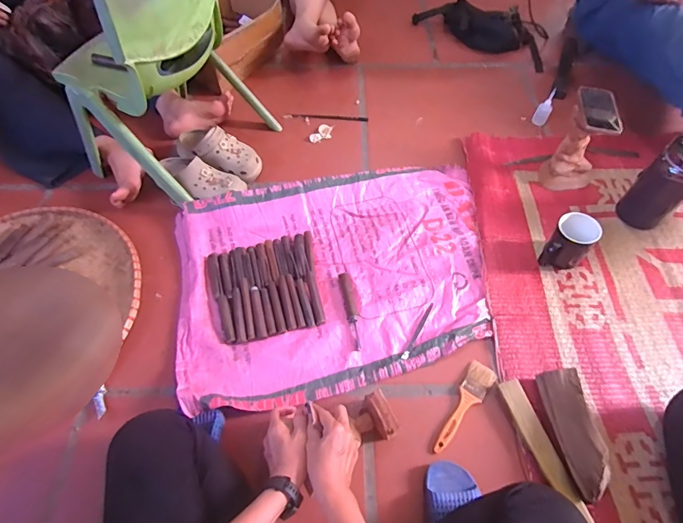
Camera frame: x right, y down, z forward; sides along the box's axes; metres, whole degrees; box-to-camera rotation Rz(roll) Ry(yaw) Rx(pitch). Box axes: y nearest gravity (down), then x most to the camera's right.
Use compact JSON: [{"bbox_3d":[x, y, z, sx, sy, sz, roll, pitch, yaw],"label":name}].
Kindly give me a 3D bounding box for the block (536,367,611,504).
[{"bbox_3d":[0.384,0.275,0.660,0.058,0.053,0.201,-2,58,0],"label":"block"}]

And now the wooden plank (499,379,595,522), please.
[{"bbox_3d":[0.339,0.334,0.656,0.034,0.030,0.279,-16,59,-10],"label":"wooden plank"}]

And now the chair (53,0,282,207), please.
[{"bbox_3d":[-0.419,-0.433,0.883,0.313,0.464,0.369,25,61,15],"label":"chair"}]

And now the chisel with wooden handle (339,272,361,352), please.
[{"bbox_3d":[0.021,0.095,0.824,0.024,0.019,0.171,-10,58,-6],"label":"chisel with wooden handle"}]

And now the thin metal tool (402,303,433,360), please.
[{"bbox_3d":[0.155,0.137,0.802,0.012,0.006,0.135,26,62,16],"label":"thin metal tool"}]

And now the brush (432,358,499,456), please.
[{"bbox_3d":[0.221,0.261,0.725,0.046,0.016,0.181,31,63,19],"label":"brush"}]

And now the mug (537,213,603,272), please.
[{"bbox_3d":[0.472,-0.032,0.844,0.080,0.103,0.107,33,64,20],"label":"mug"}]

